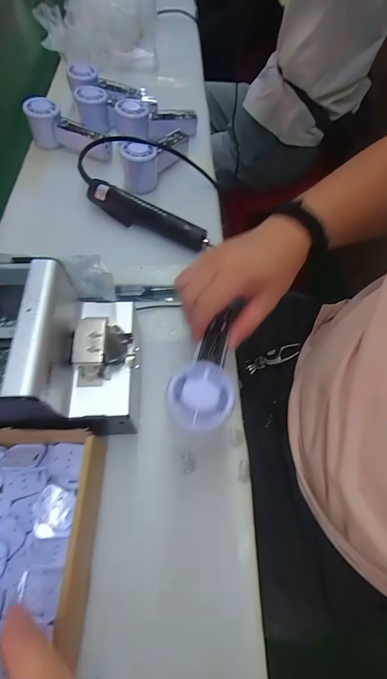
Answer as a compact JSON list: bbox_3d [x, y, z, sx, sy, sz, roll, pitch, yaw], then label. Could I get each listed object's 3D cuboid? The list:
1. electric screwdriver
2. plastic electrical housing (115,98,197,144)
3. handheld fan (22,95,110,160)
[{"bbox_3d":[-0.075,-0.185,0.464,0.208,0.040,0.032,29,65,10],"label":"electric screwdriver"},{"bbox_3d":[-0.065,-0.407,0.567,0.151,0.061,0.057,-16,66,-11],"label":"plastic electrical housing"},{"bbox_3d":[-0.219,-0.360,0.534,0.164,0.059,0.051,27,65,10],"label":"handheld fan"}]

